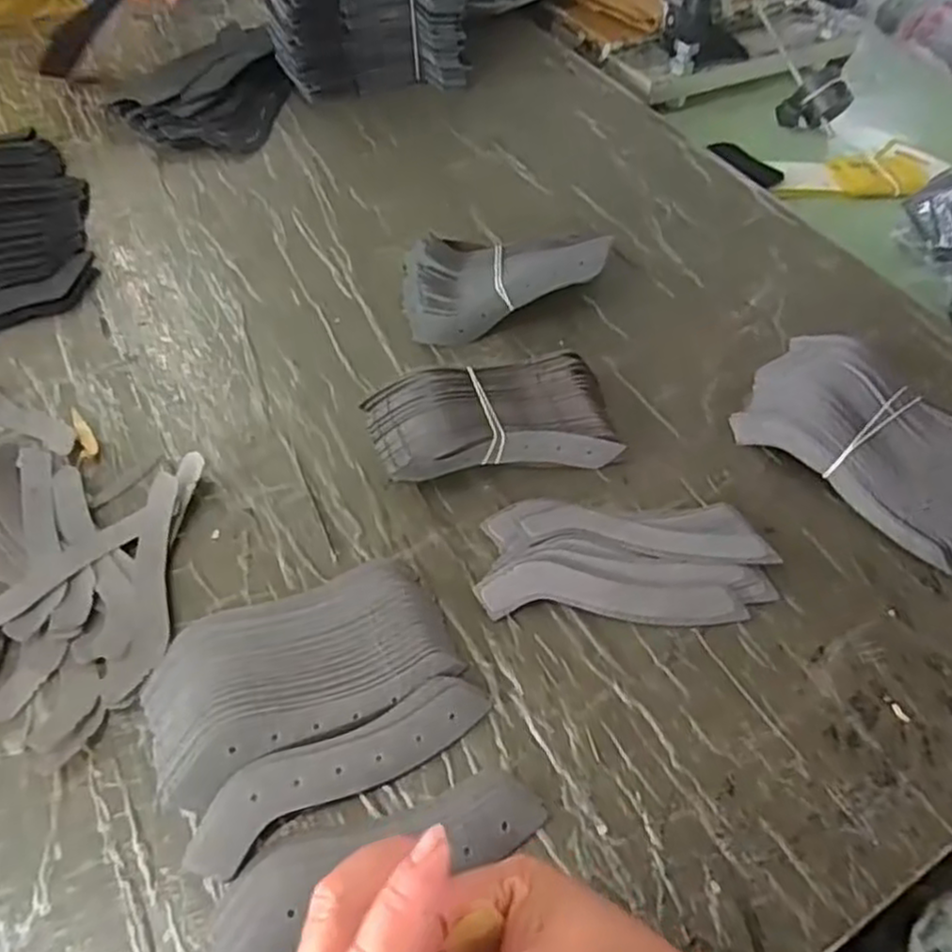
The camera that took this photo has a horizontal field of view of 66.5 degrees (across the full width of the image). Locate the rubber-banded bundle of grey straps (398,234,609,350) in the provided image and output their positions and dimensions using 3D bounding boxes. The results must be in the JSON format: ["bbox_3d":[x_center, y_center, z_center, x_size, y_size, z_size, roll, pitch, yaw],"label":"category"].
[{"bbox_3d":[0.018,-0.175,0.617,0.168,0.056,0.099,-16,57,-14],"label":"rubber-banded bundle of grey straps"}]

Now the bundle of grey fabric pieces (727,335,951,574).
[{"bbox_3d":[0.285,-0.026,0.520,0.174,0.050,0.115,38,61,22],"label":"bundle of grey fabric pieces"}]

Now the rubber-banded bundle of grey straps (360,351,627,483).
[{"bbox_3d":[0.014,-0.041,0.530,0.175,0.038,0.095,-10,55,-10],"label":"rubber-banded bundle of grey straps"}]

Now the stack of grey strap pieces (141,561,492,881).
[{"bbox_3d":[-0.096,0.119,0.417,0.172,0.029,0.130,-20,58,-17],"label":"stack of grey strap pieces"}]

